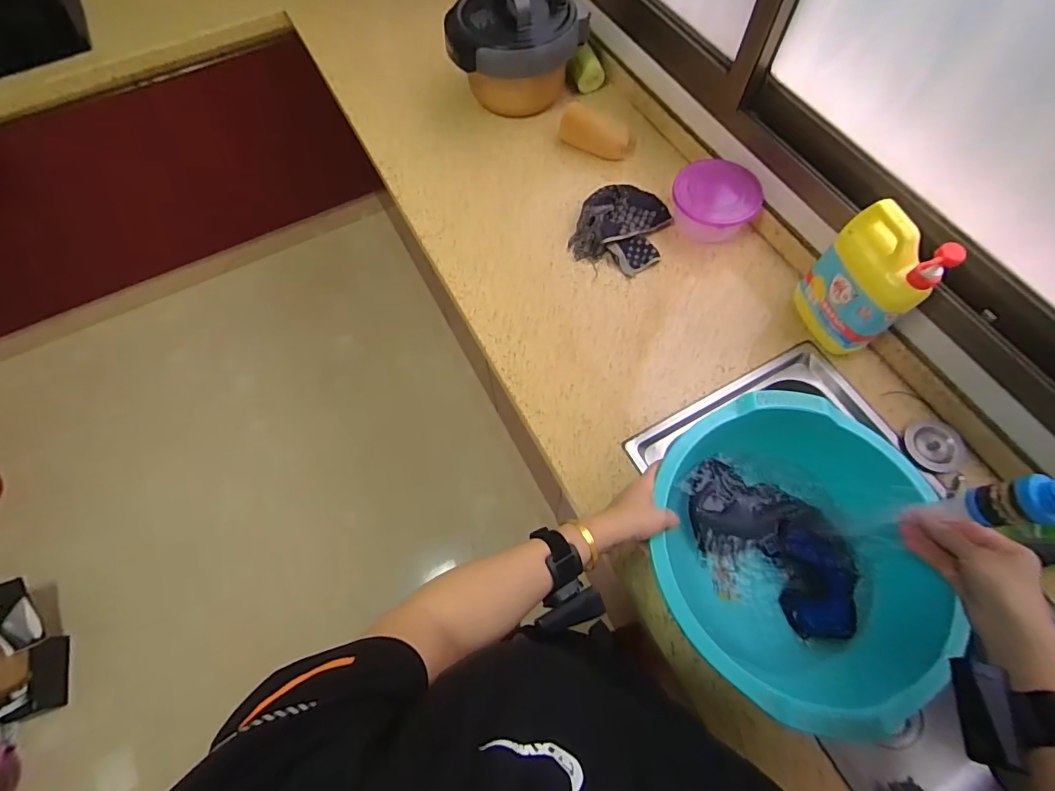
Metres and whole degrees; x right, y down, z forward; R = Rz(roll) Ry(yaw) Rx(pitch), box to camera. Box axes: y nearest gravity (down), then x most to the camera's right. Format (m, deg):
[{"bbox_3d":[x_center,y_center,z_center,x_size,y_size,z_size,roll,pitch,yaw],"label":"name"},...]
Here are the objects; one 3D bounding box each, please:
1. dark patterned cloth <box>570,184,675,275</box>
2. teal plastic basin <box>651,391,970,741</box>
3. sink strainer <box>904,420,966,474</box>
[{"bbox_3d":[0.183,-0.332,0.906,0.165,0.050,0.179,19,68,10],"label":"dark patterned cloth"},{"bbox_3d":[0.333,0.200,0.591,0.329,0.143,0.341,-1,66,1],"label":"teal plastic basin"},{"bbox_3d":[0.630,0.078,0.724,0.087,0.015,0.079,-18,67,-6],"label":"sink strainer"}]

